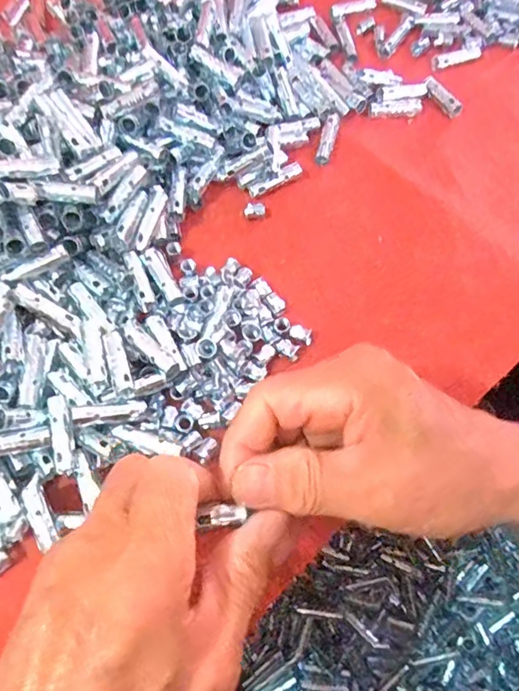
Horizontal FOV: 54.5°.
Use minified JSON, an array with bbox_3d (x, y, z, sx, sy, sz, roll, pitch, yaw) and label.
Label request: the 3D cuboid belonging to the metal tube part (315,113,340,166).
[{"bbox_3d":[0.050,-0.150,0.365,0.011,0.010,0.038,15,66,5],"label":"metal tube part"}]

